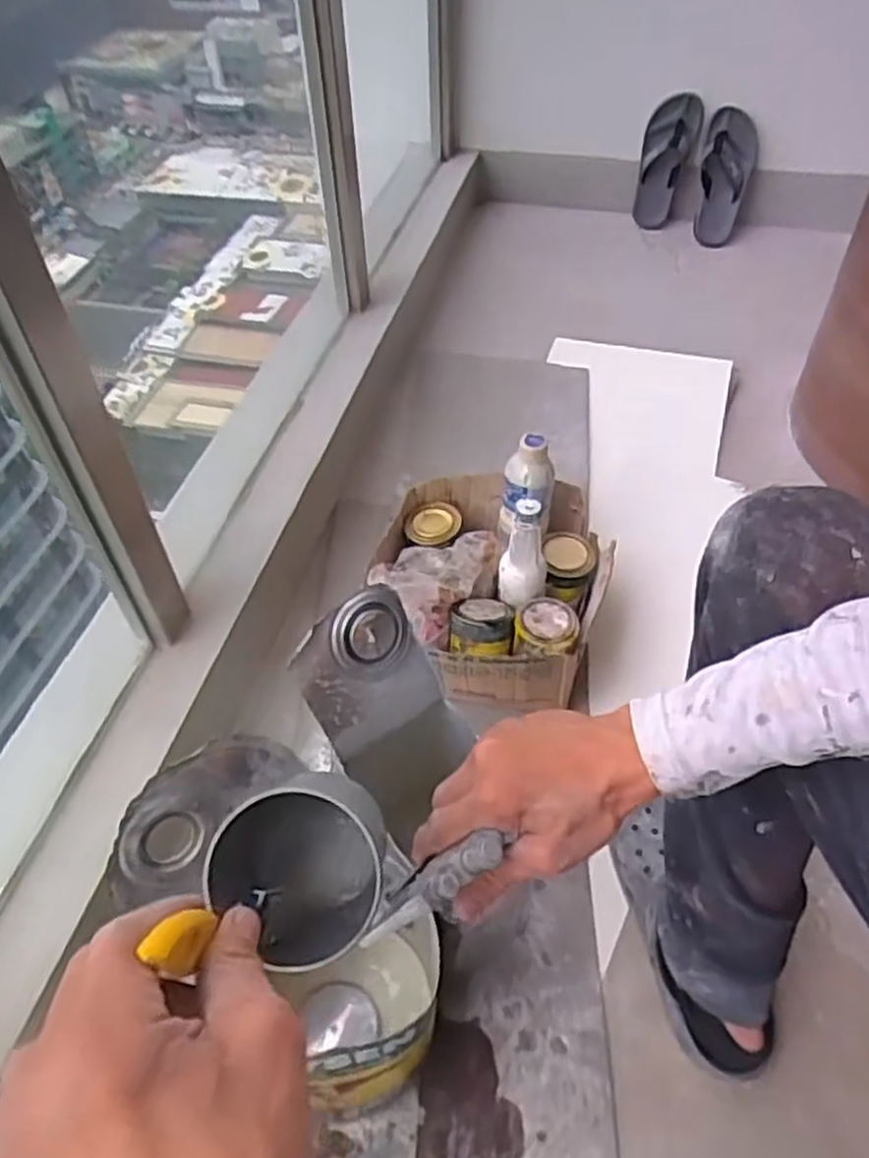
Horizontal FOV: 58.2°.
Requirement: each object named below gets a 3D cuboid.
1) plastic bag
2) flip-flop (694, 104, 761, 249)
[{"bbox_3d":[0.001,-0.014,0.913,0.120,0.060,0.172,20,53,18],"label":"plastic bag"},{"bbox_3d":[0.588,-0.809,1.581,0.104,0.257,0.059,12,51,12],"label":"flip-flop"}]

